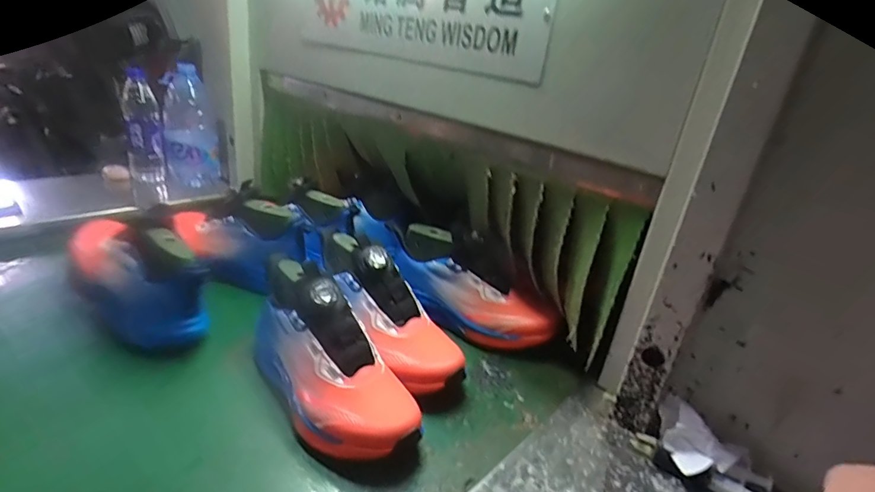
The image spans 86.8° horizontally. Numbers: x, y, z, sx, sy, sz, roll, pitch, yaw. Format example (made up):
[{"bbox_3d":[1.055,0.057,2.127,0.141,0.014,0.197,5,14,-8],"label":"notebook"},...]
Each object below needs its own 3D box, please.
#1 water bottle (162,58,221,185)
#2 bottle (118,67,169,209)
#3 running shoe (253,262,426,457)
[{"bbox_3d":[-0.534,-0.257,1.007,0.109,0.235,0.096,-7,29,-27],"label":"water bottle"},{"bbox_3d":[-0.630,-0.229,0.994,0.070,0.274,0.061,-10,30,-32],"label":"bottle"},{"bbox_3d":[-0.120,0.111,0.502,0.099,0.131,0.261,-16,34,-39],"label":"running shoe"}]

